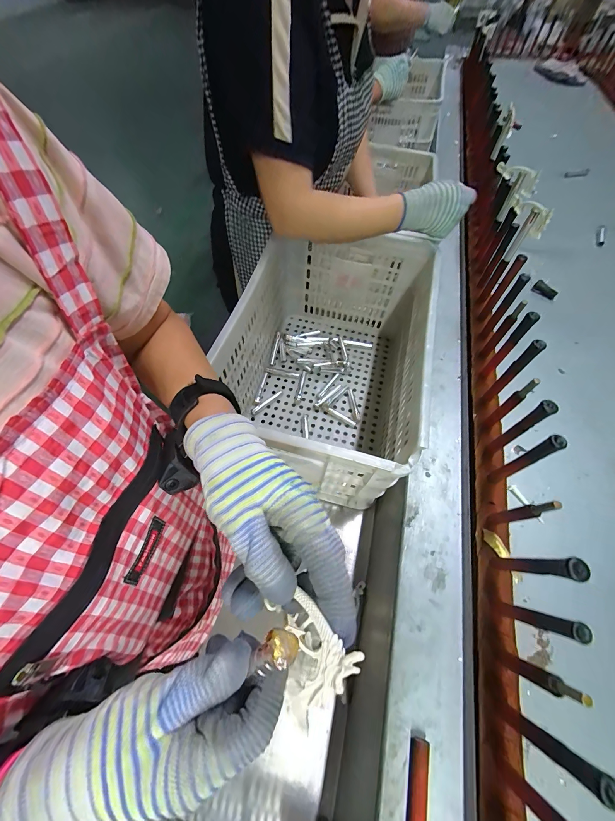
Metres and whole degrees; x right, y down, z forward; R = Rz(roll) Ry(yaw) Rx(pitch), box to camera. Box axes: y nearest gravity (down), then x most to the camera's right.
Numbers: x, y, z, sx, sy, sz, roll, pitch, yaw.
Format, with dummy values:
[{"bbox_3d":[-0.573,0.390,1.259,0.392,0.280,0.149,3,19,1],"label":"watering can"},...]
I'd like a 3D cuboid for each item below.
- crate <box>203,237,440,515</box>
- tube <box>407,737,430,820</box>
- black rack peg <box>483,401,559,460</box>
[{"bbox_3d":[0.052,-0.108,0.663,0.344,0.289,0.557,11,57,9],"label":"crate"},{"bbox_3d":[0.115,0.405,0.314,0.019,0.016,0.091,13,57,10],"label":"tube"},{"bbox_3d":[0.297,0.030,0.428,0.021,0.134,0.023,-30,60,-17],"label":"black rack peg"}]

